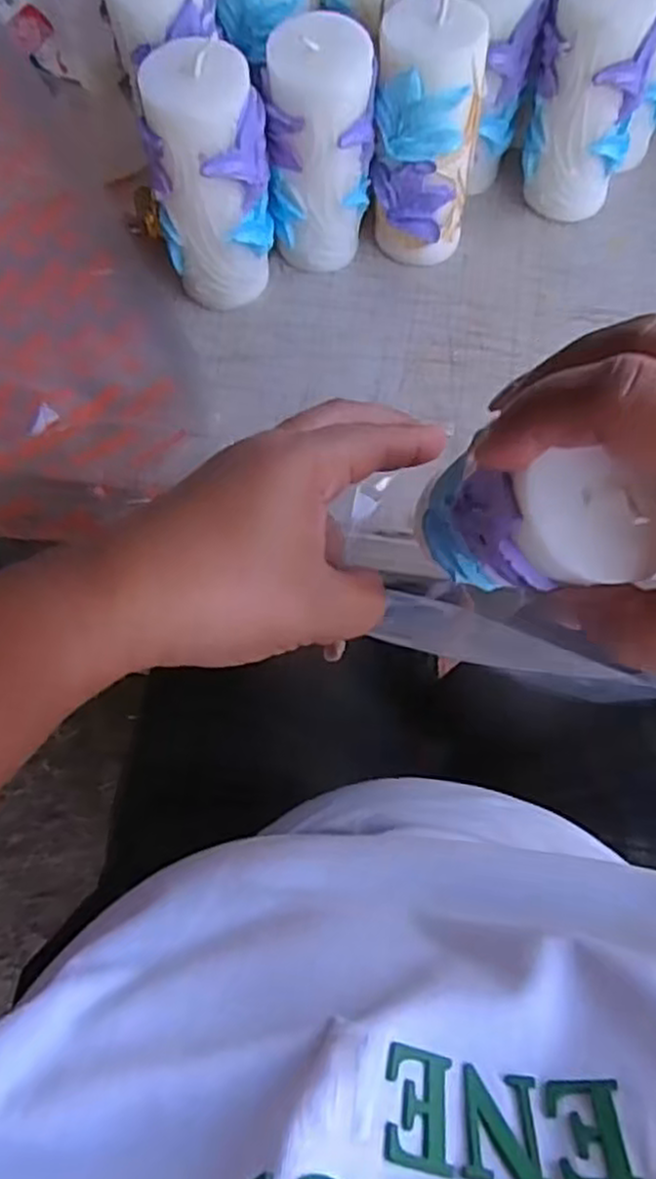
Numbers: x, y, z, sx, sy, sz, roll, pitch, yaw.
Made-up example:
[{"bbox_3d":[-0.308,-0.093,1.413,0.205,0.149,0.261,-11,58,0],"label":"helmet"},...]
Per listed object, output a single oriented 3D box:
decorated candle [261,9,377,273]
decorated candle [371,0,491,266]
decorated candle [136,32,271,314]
[{"bbox_3d":[-0.003,-0.210,0.367,0.049,0.107,0.041,6,71,3],"label":"decorated candle"},{"bbox_3d":[0.047,-0.217,0.369,0.047,0.110,0.041,7,71,4],"label":"decorated candle"},{"bbox_3d":[-0.055,-0.189,0.356,0.041,0.112,0.047,36,75,13],"label":"decorated candle"}]

